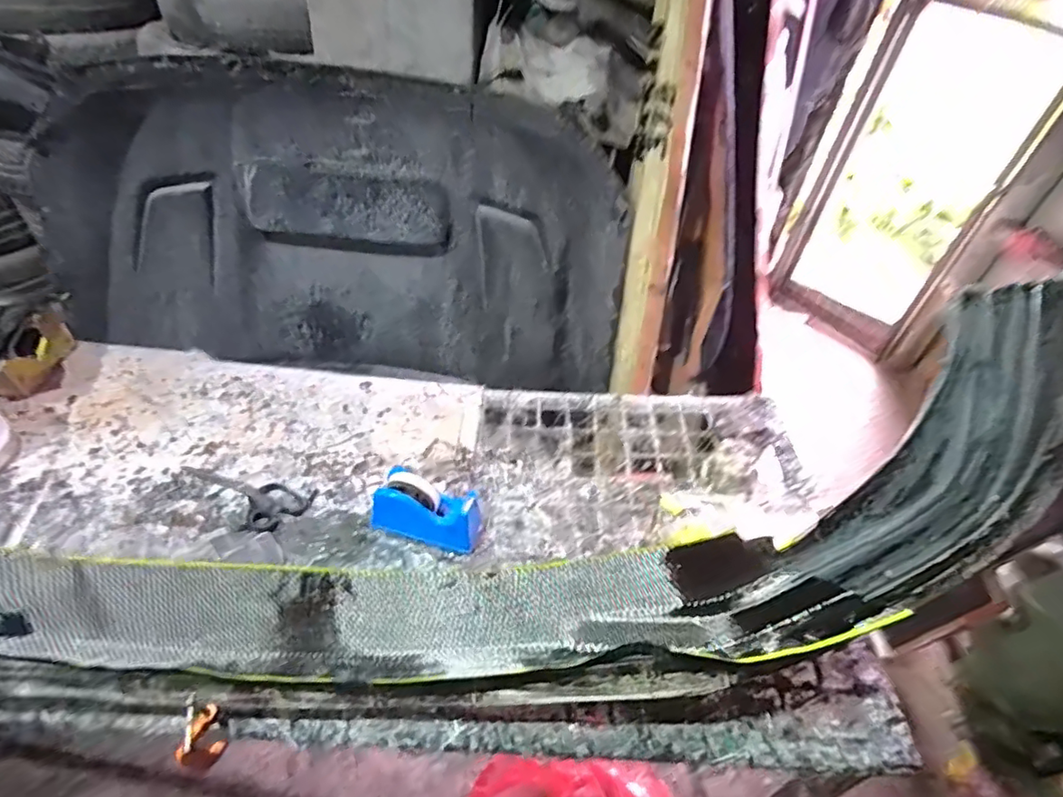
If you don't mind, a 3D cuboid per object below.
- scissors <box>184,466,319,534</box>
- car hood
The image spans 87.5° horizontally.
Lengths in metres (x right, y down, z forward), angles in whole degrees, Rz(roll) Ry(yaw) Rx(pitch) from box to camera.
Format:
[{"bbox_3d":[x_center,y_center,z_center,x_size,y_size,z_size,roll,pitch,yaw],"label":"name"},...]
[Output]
[{"bbox_3d":[-0.482,0.165,0.907,0.240,0.011,0.095,11,44,6],"label":"scissors"},{"bbox_3d":[-0.571,-0.479,1.678,1.723,0.884,0.150,7,31,2],"label":"car hood"}]

